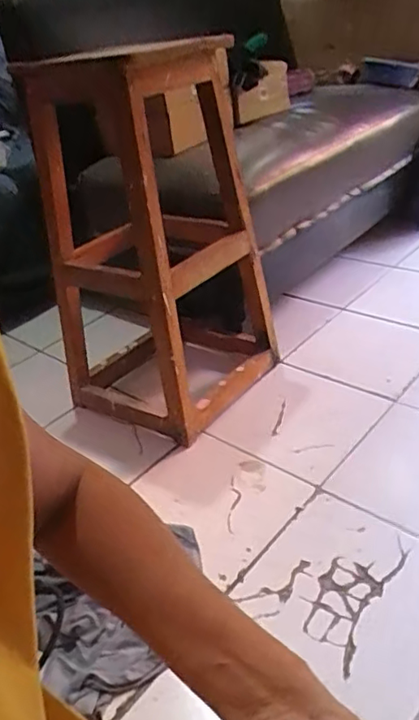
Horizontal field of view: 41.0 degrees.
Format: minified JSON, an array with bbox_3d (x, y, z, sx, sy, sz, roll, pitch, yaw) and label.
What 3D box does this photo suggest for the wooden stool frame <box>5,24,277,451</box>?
[{"bbox_3d":[-0.119,-0.244,1.197,0.407,0.705,0.407,14,38,30],"label":"wooden stool frame"}]

